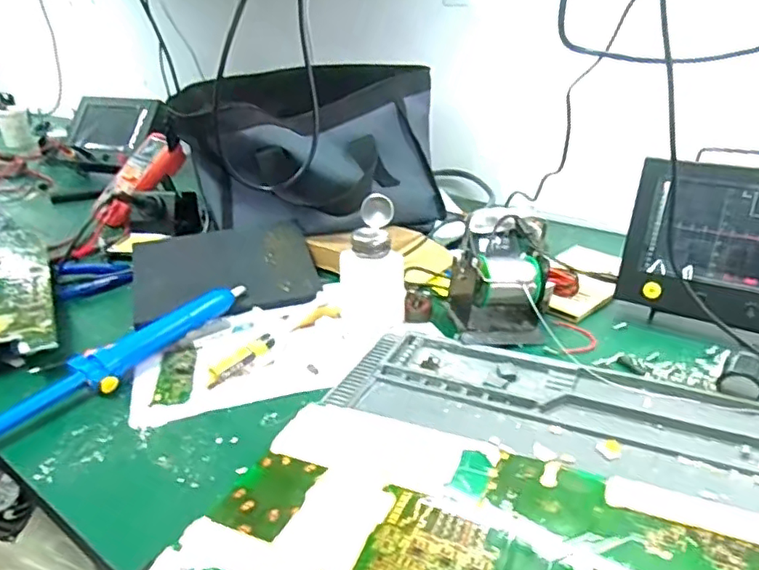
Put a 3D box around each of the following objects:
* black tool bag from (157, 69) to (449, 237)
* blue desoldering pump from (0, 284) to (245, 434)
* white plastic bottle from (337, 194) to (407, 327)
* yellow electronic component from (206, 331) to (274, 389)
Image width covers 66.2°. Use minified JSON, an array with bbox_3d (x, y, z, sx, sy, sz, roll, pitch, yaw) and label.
[{"bbox_3d":[-0.084,-0.191,0.825,0.323,0.188,0.243,4,26,10],"label":"black tool bag"},{"bbox_3d":[-0.244,0.071,0.530,0.040,0.033,0.326,14,30,31],"label":"blue desoldering pump"},{"bbox_3d":[-0.011,-0.023,0.608,0.055,0.122,0.058,-21,31,-34],"label":"white plastic bottle"},{"bbox_3d":[-0.130,0.070,0.546,0.018,0.016,0.076,20,33,39],"label":"yellow electronic component"}]

